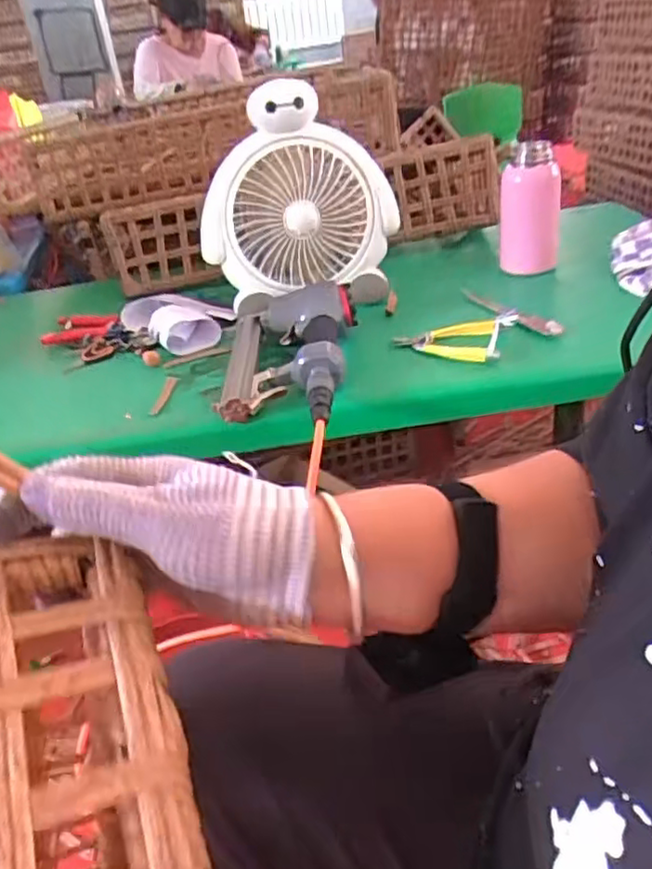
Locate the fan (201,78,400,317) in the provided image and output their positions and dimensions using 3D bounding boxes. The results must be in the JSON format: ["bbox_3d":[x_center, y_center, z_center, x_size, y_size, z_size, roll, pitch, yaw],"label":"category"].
[{"bbox_3d":[-0.036,-0.287,0.839,0.249,0.268,0.111,-5,33,5],"label":"fan"}]

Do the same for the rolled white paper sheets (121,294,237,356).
[{"bbox_3d":[-0.198,-0.164,0.913,0.123,0.037,0.176,-29,38,-30],"label":"rolled white paper sheets"}]

